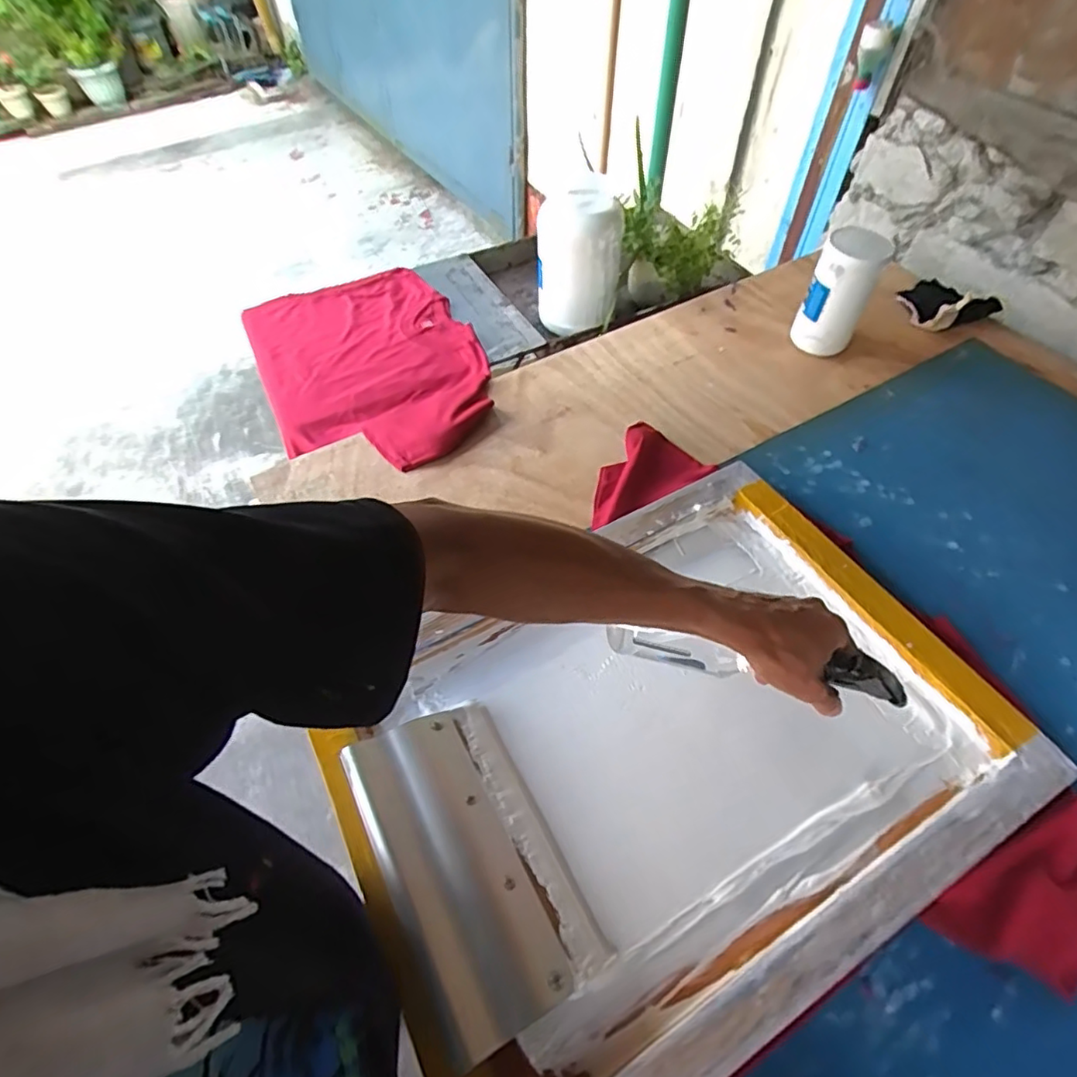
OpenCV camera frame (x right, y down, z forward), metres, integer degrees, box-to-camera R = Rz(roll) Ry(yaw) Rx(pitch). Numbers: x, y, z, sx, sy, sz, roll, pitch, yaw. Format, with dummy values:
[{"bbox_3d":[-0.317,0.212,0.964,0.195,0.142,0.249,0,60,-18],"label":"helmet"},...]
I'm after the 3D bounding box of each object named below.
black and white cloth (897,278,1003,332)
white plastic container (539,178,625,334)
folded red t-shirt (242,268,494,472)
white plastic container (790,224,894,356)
[{"bbox_3d":[0.713,-0.417,1.033,0.162,0.030,0.121,-13,55,-10],"label":"black and white cloth"},{"bbox_3d":[0.073,-0.509,1.082,0.153,0.223,0.141,6,54,4],"label":"white plastic container"},{"bbox_3d":[-0.289,-0.310,1.013,0.364,0.063,0.574,-22,56,-16],"label":"folded red t-shirt"},{"bbox_3d":[0.478,-0.391,0.929,0.098,0.176,0.099,26,58,18],"label":"white plastic container"}]

